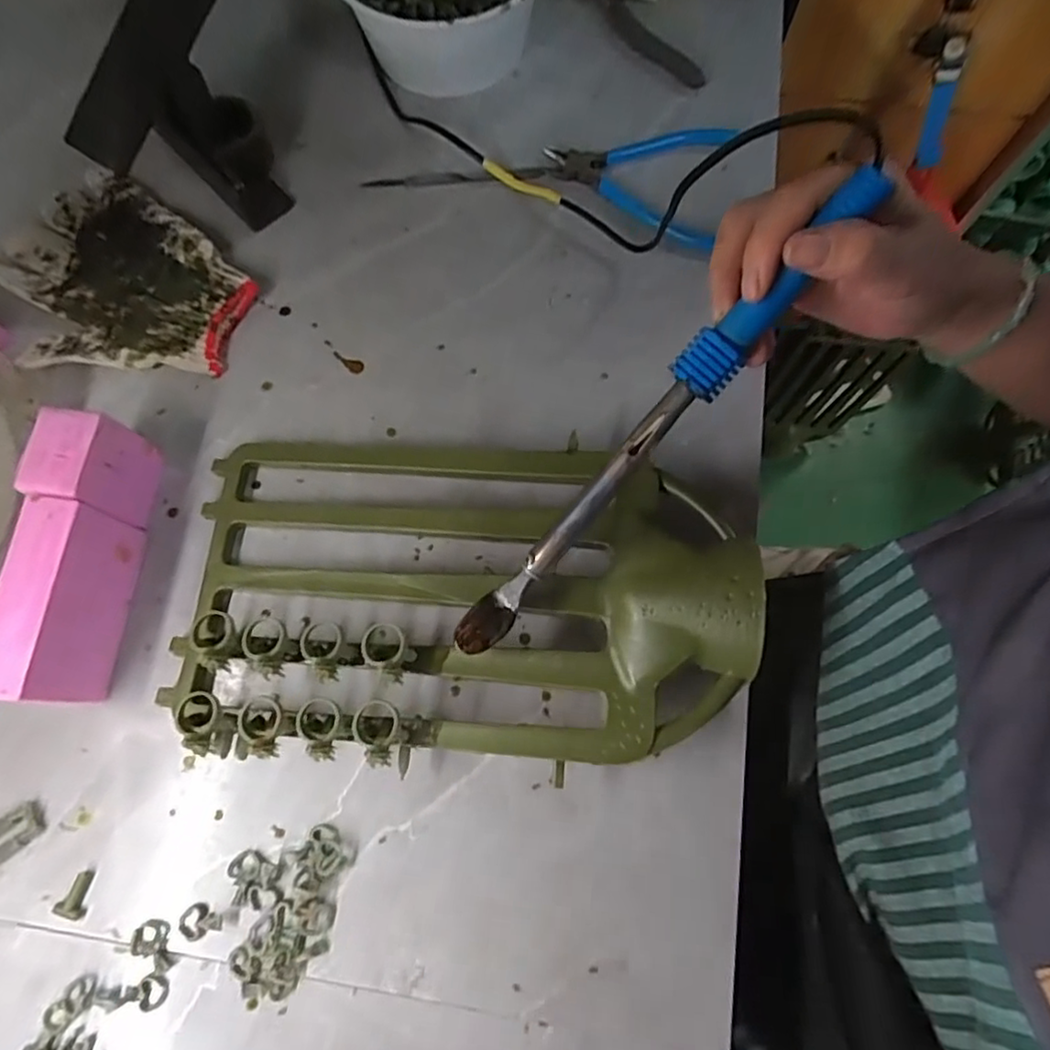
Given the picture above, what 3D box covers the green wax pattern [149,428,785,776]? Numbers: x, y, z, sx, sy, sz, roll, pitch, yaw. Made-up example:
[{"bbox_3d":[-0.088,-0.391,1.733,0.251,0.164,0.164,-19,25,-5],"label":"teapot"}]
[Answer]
[{"bbox_3d":[-0.041,0.034,0.370,0.333,0.072,0.197,3,73,1],"label":"green wax pattern"}]

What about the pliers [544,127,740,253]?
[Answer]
[{"bbox_3d":[0.085,-0.271,0.488,0.137,0.016,0.109,10,73,3],"label":"pliers"}]

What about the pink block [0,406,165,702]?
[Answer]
[{"bbox_3d":[-0.265,0.020,0.381,0.041,0.069,0.161,1,73,0],"label":"pink block"}]

